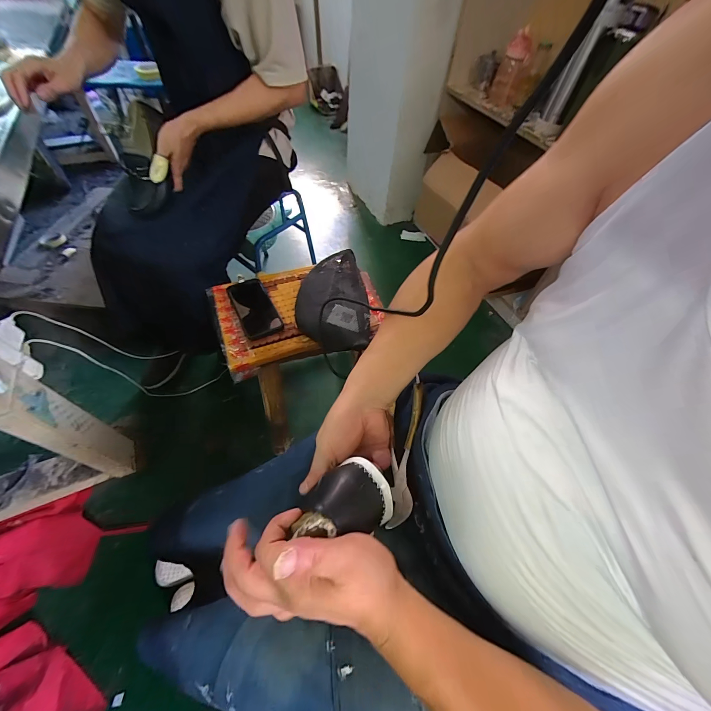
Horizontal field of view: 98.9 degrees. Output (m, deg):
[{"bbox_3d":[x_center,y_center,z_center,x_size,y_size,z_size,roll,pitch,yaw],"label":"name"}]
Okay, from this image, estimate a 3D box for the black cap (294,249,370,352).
[{"bbox_3d":[-0.054,-0.122,0.669,0.153,0.054,0.285,-3,55,-6],"label":"black cap"}]

